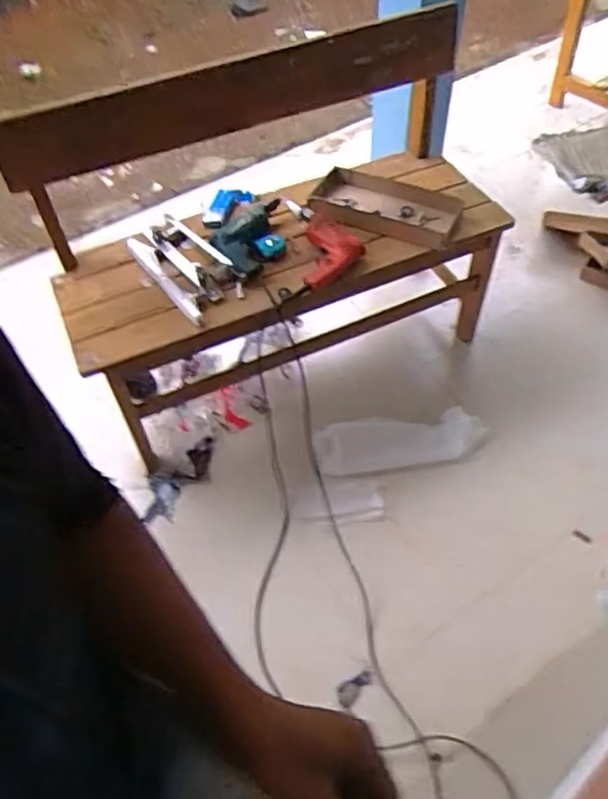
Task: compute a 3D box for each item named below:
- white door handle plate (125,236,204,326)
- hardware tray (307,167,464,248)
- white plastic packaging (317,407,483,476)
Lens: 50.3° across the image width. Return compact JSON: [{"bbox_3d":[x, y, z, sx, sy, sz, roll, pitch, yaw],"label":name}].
[{"bbox_3d":[-0.320,-0.279,1.499,0.045,0.029,0.315,-30,57,-19],"label":"white door handle plate"},{"bbox_3d":[0.198,-0.493,1.628,0.361,0.033,0.170,22,57,18],"label":"hardware tray"},{"bbox_3d":[0.255,0.104,1.701,0.448,0.048,0.142,-9,53,-4],"label":"white plastic packaging"}]

